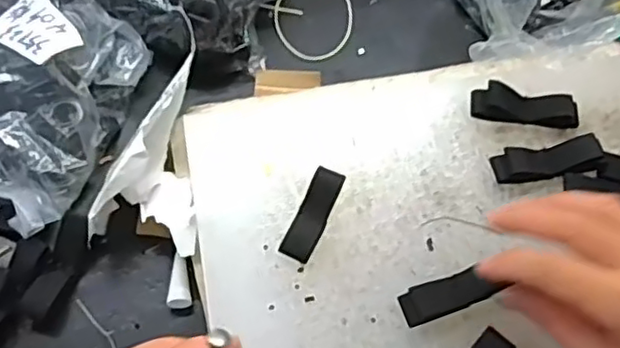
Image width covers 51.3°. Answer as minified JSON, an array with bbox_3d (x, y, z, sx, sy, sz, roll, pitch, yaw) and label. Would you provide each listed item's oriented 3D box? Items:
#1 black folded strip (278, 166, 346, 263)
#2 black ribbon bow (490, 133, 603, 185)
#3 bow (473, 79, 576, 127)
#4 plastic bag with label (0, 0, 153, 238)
[{"bbox_3d":[0.002,0.022,0.362,0.017,0.004,0.056,28,68,-6],"label":"black folded strip"},{"bbox_3d":[0.140,-0.008,0.379,0.062,0.011,0.023,-8,67,-7],"label":"black ribbon bow"},{"bbox_3d":[0.131,-0.042,0.391,0.063,0.018,0.020,6,66,-1],"label":"bow"},{"bbox_3d":[-0.185,-0.065,0.406,0.168,0.040,0.142,35,69,12],"label":"plastic bag with label"}]

